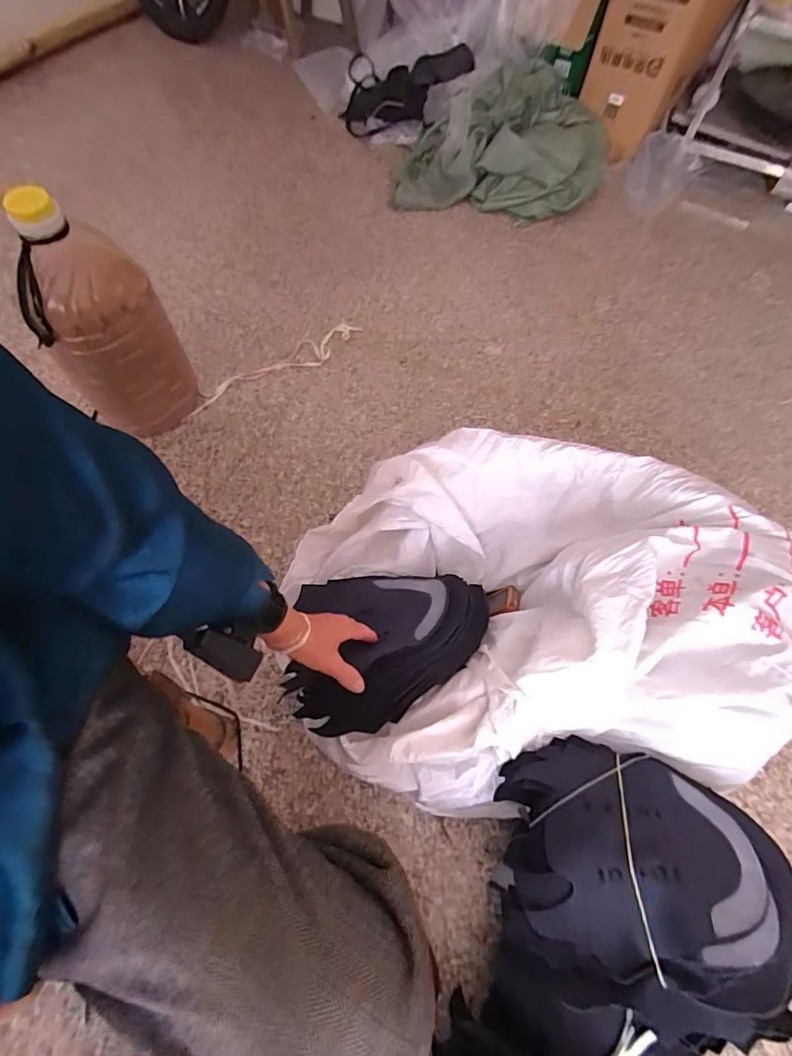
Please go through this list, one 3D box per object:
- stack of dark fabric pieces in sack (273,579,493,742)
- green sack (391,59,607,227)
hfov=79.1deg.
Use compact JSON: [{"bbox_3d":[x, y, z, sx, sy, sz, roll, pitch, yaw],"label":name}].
[{"bbox_3d":[-0.008,0.149,0.639,0.256,0.110,0.218,-3,64,-3],"label":"stack of dark fabric pieces in sack"},{"bbox_3d":[0.283,-1.032,1.278,0.536,0.239,0.357,5,64,0],"label":"green sack"}]

